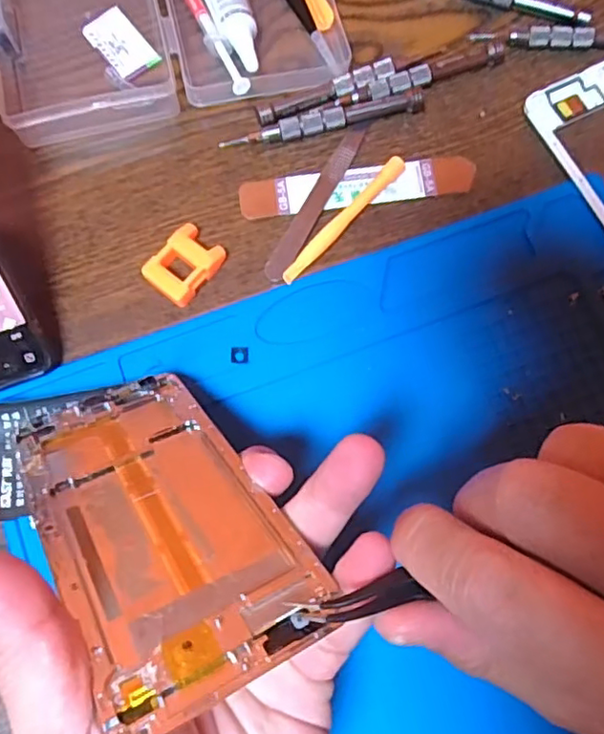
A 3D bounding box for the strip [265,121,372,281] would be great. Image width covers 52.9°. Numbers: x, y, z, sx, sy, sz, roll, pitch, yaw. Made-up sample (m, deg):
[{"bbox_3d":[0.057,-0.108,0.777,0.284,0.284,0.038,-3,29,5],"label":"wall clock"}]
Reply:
[{"bbox_3d":[0.008,-0.084,0.302,0.013,0.004,0.096,28,80,6],"label":"strip"}]

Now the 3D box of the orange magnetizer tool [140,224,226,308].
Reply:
[{"bbox_3d":[-0.056,-0.048,0.291,0.026,0.013,0.035,40,81,8],"label":"orange magnetizer tool"}]

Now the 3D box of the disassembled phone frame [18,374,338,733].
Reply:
[{"bbox_3d":[-0.050,0.046,0.206,0.067,0.004,0.138,-22,39,-23],"label":"disassembled phone frame"}]

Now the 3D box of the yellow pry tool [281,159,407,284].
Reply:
[{"bbox_3d":[0.020,-0.073,0.297,0.009,0.006,0.083,43,81,8],"label":"yellow pry tool"}]

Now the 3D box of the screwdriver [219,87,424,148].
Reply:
[{"bbox_3d":[0.011,-0.124,0.308,0.103,0.010,0.010,-13,78,-3],"label":"screwdriver"}]

